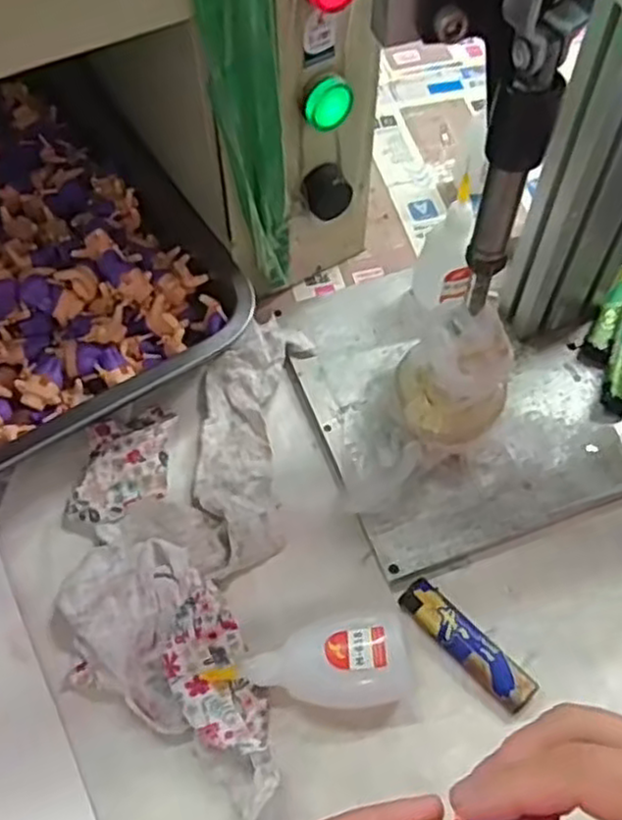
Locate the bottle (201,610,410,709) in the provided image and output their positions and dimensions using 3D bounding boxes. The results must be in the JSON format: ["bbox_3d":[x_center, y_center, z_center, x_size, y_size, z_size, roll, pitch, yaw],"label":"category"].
[{"bbox_3d":[-0.001,0.131,0.369,0.098,0.030,0.041,-3,59,-6],"label":"bottle"}]

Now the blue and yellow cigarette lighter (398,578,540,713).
[{"bbox_3d":[0.082,0.121,0.384,0.021,0.010,0.080,-36,67,-23],"label":"blue and yellow cigarette lighter"}]

